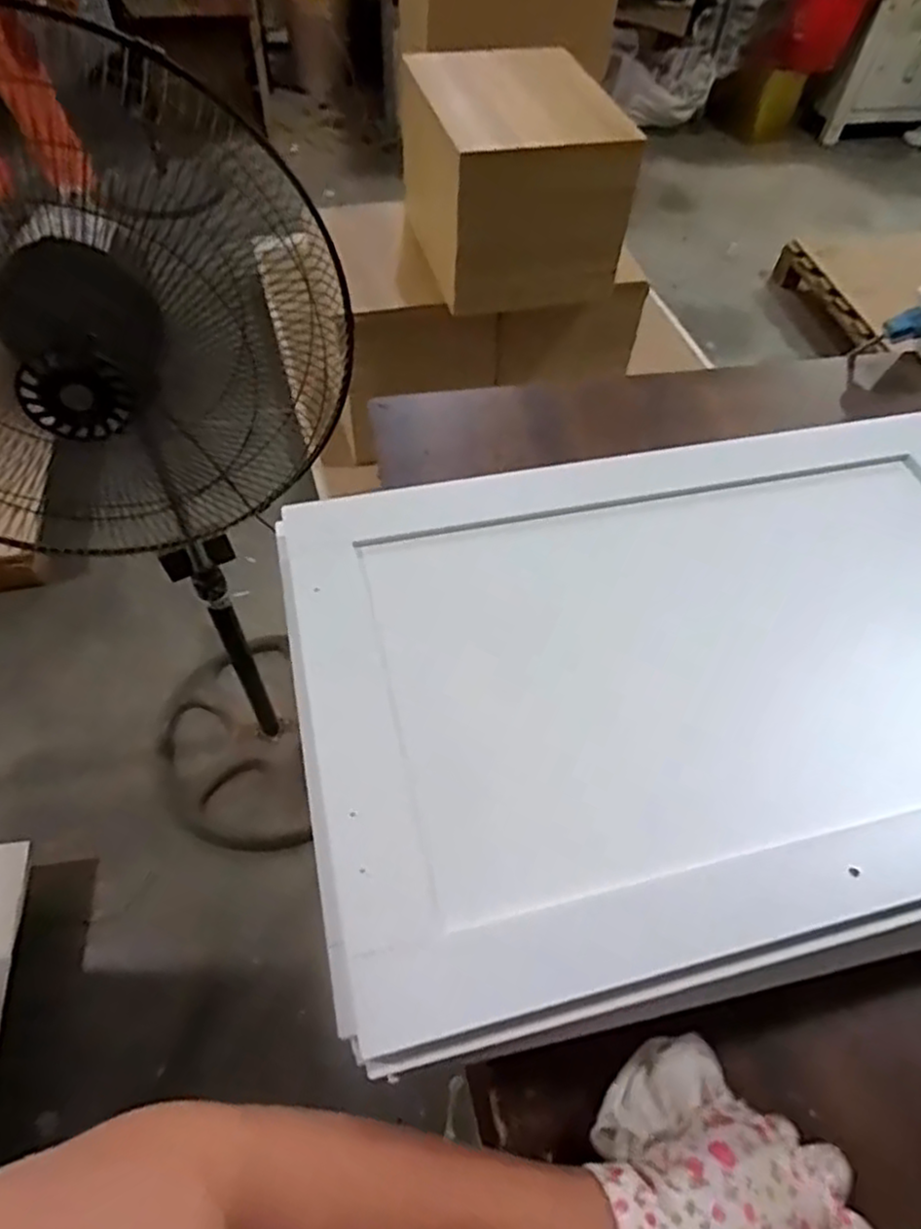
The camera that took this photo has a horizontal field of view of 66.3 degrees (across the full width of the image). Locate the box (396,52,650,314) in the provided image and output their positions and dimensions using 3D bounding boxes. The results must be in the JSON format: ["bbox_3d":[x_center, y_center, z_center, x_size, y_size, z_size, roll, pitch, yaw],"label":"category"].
[{"bbox_3d":[0.100,-0.857,1.414,0.372,0.352,0.335,-14,54,-10],"label":"box"}]

